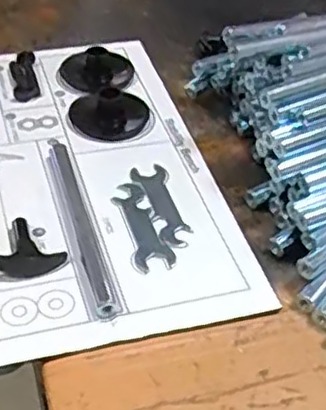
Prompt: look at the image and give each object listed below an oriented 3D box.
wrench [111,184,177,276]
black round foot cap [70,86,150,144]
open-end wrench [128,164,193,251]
[{"bbox_3d":[-0.016,0.016,0.527,0.030,0.004,0.093,-9,45,-14],"label":"wrench"},{"bbox_3d":[-0.047,-0.084,0.614,0.068,0.019,0.064,2,43,-2],"label":"black round foot cap"},{"bbox_3d":[0.001,0.000,0.545,0.028,0.004,0.093,-11,45,-15],"label":"open-end wrench"}]

